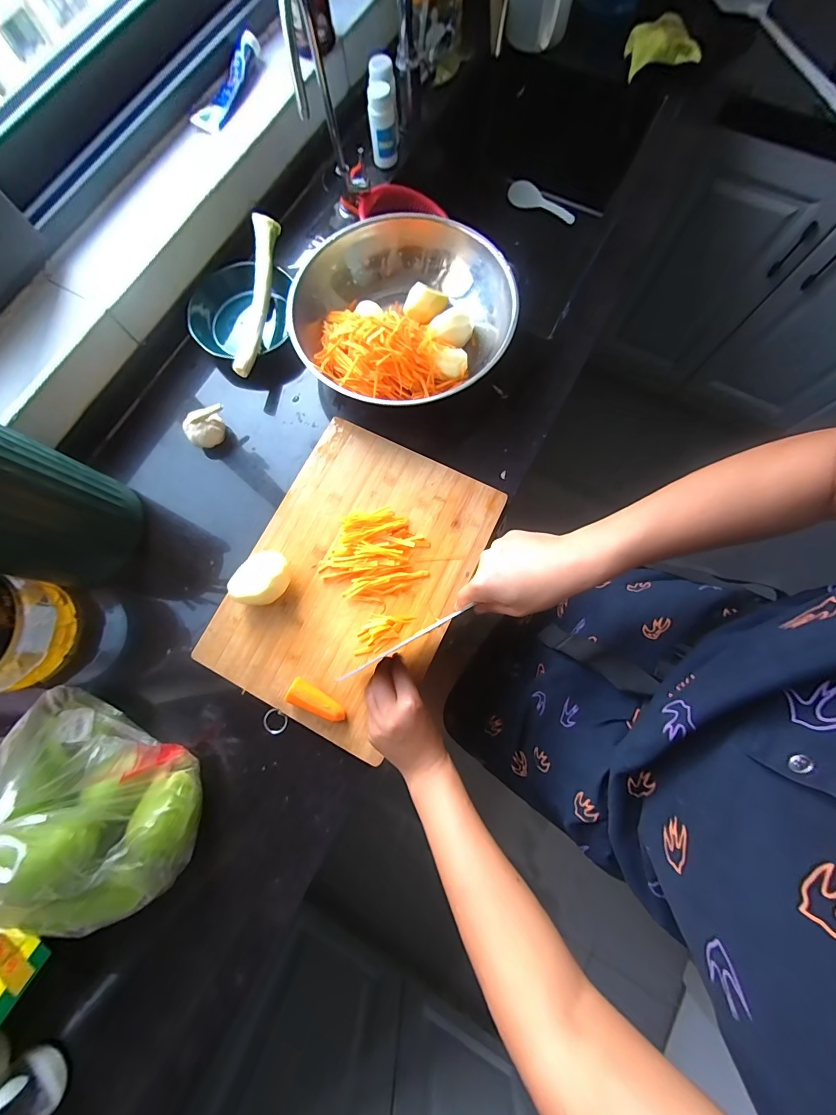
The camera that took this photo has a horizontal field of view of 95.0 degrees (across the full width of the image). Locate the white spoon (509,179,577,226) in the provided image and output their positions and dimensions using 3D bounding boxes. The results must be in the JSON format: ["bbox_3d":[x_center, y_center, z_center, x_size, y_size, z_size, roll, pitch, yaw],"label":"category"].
[{"bbox_3d":[0.295,-0.842,0.905,0.172,0.020,0.049,27,80,7],"label":"white spoon"}]

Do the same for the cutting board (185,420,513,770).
[{"bbox_3d":[-0.082,0.018,0.487,0.268,0.025,0.365,28,80,7],"label":"cutting board"}]

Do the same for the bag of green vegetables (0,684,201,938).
[{"bbox_3d":[-0.368,0.265,0.373,0.245,0.139,0.188,23,79,6],"label":"bag of green vegetables"}]

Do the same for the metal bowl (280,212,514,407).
[{"bbox_3d":[-0.026,-0.358,0.562,0.303,0.082,0.279,0,77,2],"label":"metal bowl"}]

